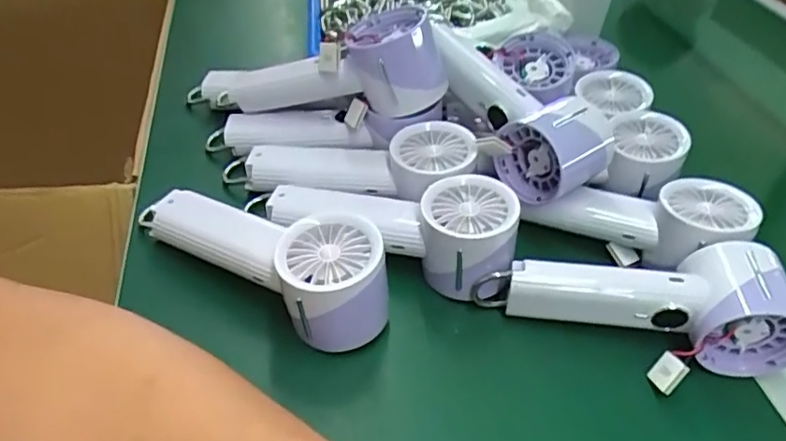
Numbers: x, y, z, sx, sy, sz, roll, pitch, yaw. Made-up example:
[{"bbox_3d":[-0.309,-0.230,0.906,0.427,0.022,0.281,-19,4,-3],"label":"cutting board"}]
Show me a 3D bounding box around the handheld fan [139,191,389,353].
[{"bbox_3d":[-0.085,0.020,0.376,0.178,0.079,0.055,27,47,21],"label":"handheld fan"}]

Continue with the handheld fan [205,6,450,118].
[{"bbox_3d":[-0.056,-0.110,0.444,0.184,0.061,0.061,-7,41,13],"label":"handheld fan"}]

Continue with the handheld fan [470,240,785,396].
[{"bbox_3d":[0.151,0.054,0.360,0.187,0.062,0.067,1,43,-5],"label":"handheld fan"}]

